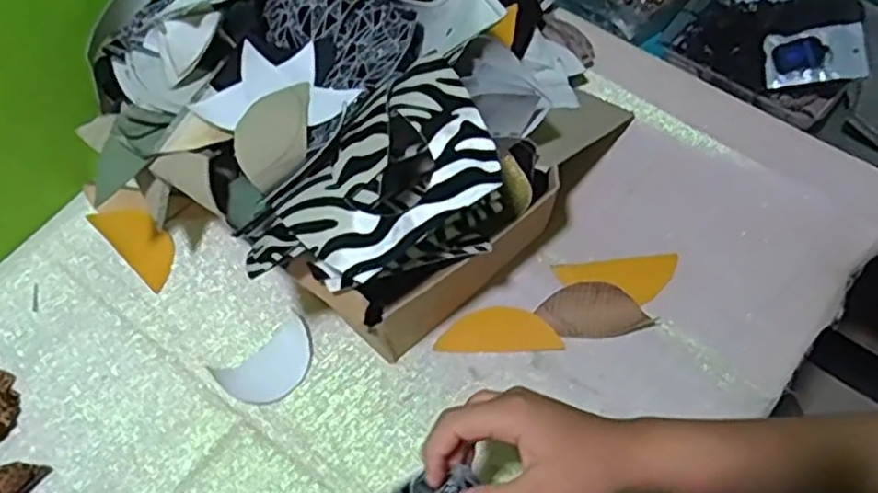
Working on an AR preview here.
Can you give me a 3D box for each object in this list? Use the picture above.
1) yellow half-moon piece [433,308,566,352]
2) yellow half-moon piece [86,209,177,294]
[{"bbox_3d":[0.051,0.071,0.617,0.102,0.006,0.037,-3,70,4],"label":"yellow half-moon piece"},{"bbox_3d":[-0.273,-0.006,0.662,0.100,0.012,0.042,40,70,21],"label":"yellow half-moon piece"}]

